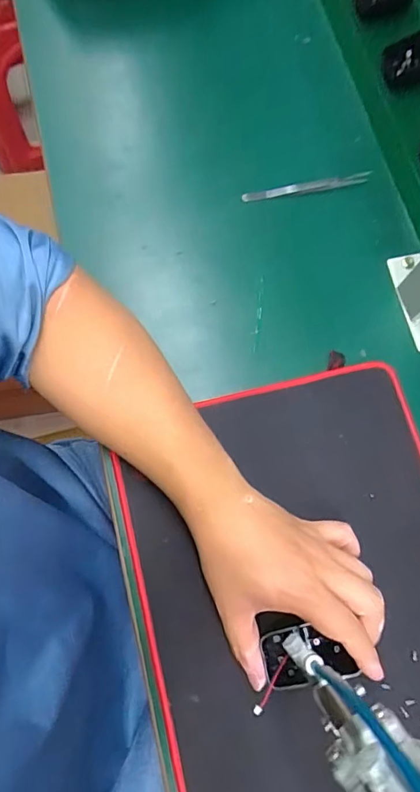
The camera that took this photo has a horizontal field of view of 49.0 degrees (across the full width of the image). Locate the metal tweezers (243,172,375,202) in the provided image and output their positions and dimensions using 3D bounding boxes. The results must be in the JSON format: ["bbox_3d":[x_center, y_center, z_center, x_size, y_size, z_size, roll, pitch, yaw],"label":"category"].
[{"bbox_3d":[0.099,-0.214,0.474,0.132,0.007,0.011,-10,76,-4],"label":"metal tweezers"}]

